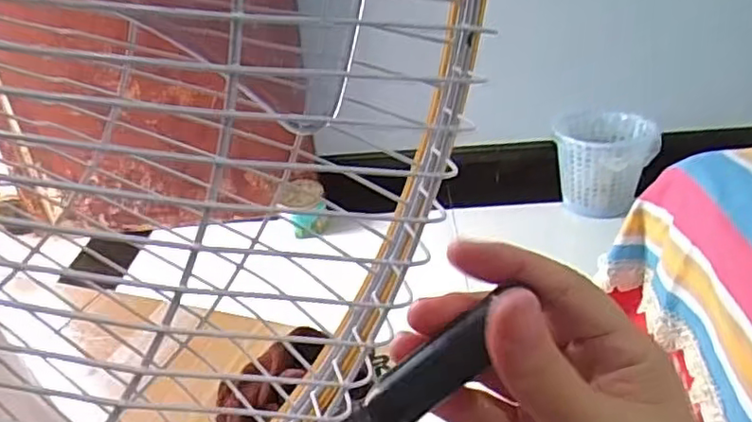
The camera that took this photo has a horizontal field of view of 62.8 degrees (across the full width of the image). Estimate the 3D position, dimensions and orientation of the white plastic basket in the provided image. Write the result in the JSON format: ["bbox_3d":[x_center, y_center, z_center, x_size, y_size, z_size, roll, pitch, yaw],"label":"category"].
[{"bbox_3d":[0.647,-0.126,1.758,0.278,0.225,0.232,7,32,21],"label":"white plastic basket"}]

